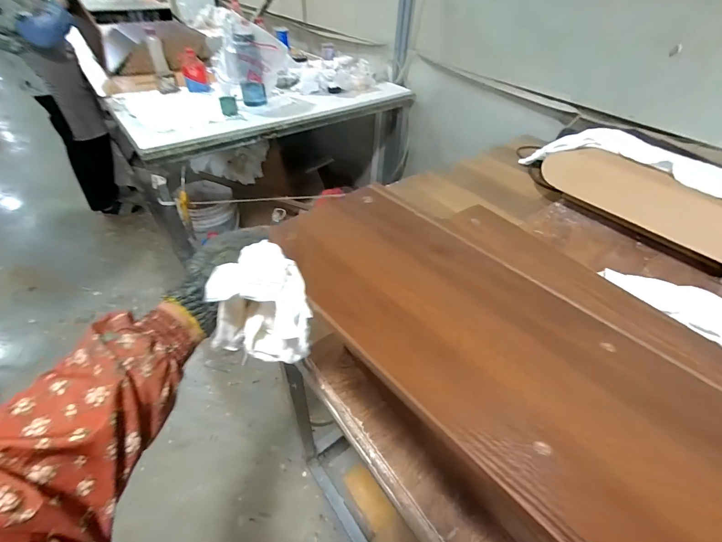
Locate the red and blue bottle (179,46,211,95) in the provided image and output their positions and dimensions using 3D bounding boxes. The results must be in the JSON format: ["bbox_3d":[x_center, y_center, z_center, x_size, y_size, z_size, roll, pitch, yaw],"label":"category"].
[{"bbox_3d":[-0.701,-0.840,1.430,0.097,0.144,0.078,-13,45,-20],"label":"red and blue bottle"}]

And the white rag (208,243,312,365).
[{"bbox_3d":[-0.089,0.035,0.340,0.088,0.096,0.080,16,43,12],"label":"white rag"}]

